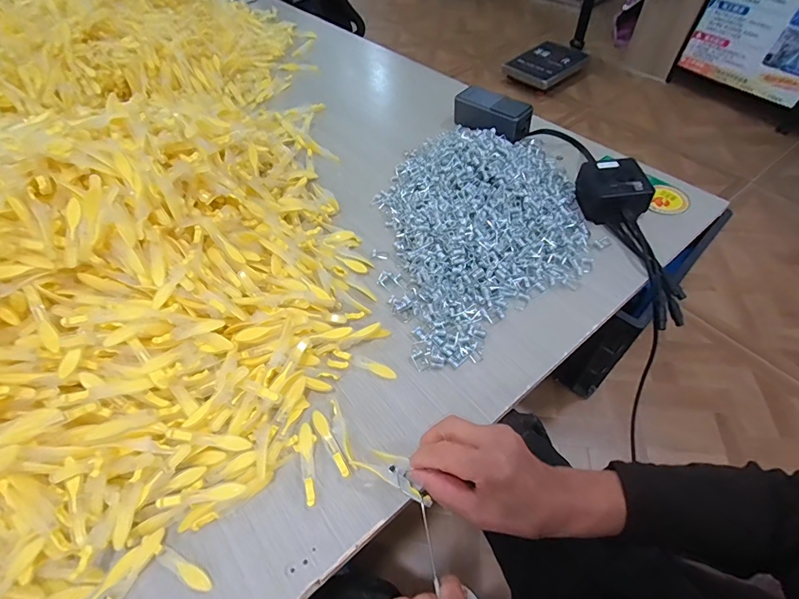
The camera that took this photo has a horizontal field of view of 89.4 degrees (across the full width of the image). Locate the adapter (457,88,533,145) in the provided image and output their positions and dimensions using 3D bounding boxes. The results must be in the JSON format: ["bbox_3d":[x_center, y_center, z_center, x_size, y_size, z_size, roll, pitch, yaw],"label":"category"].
[{"bbox_3d":[0.156,-0.315,0.688,0.133,0.056,0.054,32,63,25],"label":"adapter"}]

